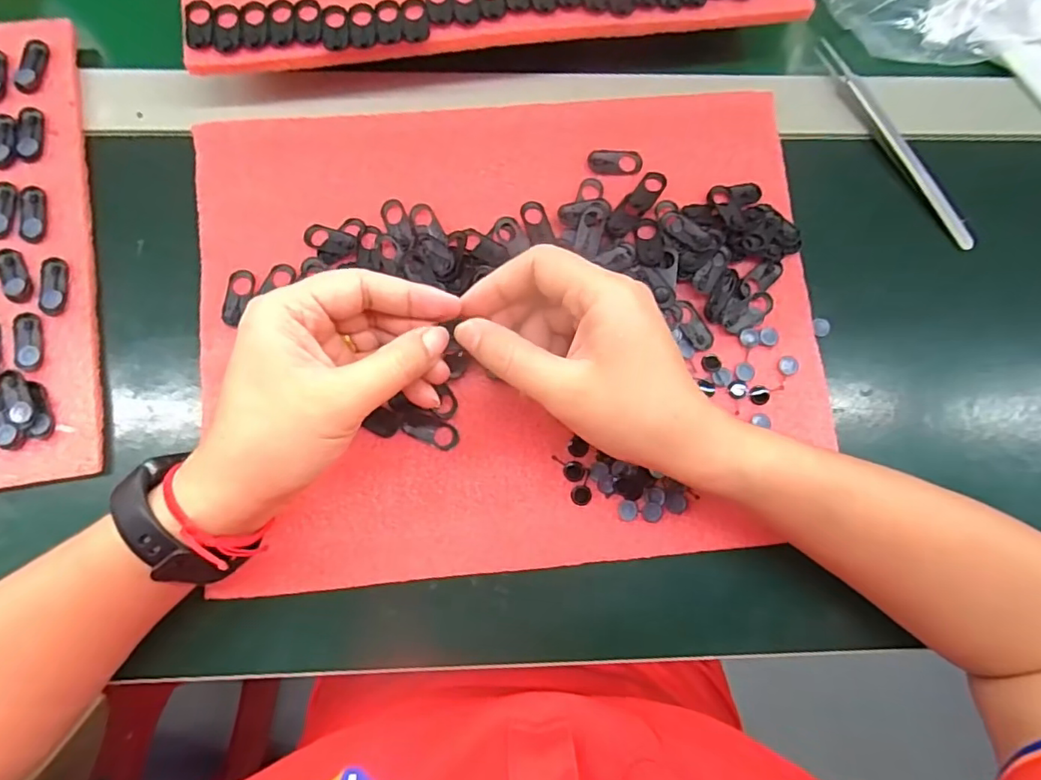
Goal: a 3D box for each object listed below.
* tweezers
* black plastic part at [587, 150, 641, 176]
[{"bbox_3d":[0.232,-0.152,0.353,0.013,0.011,0.152,-30,83,-6],"label":"tweezers"},{"bbox_3d":[0.056,-0.133,0.332,0.031,0.004,0.015,0,81,-2],"label":"black plastic part"}]

